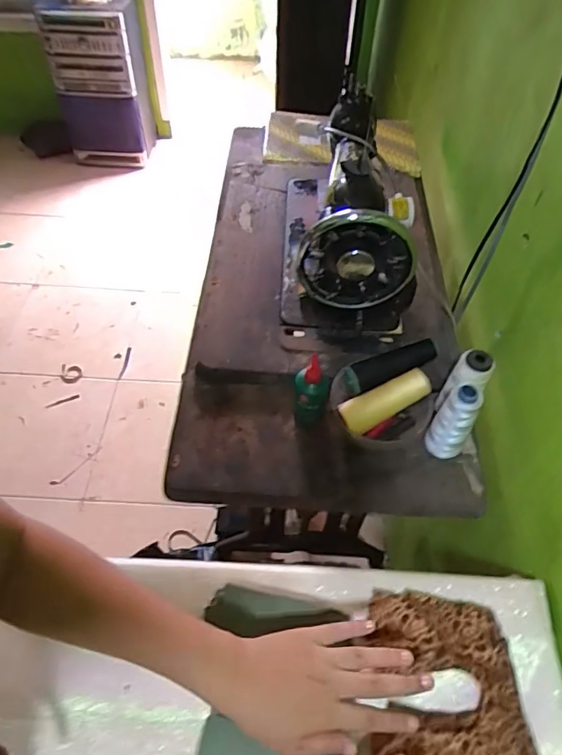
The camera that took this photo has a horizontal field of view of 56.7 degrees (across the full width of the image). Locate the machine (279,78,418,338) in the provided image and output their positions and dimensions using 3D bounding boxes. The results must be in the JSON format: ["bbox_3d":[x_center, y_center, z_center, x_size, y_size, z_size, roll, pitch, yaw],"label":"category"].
[{"bbox_3d":[0.096,-0.259,0.772,0.172,0.215,0.392,3,53,1],"label":"machine"}]

